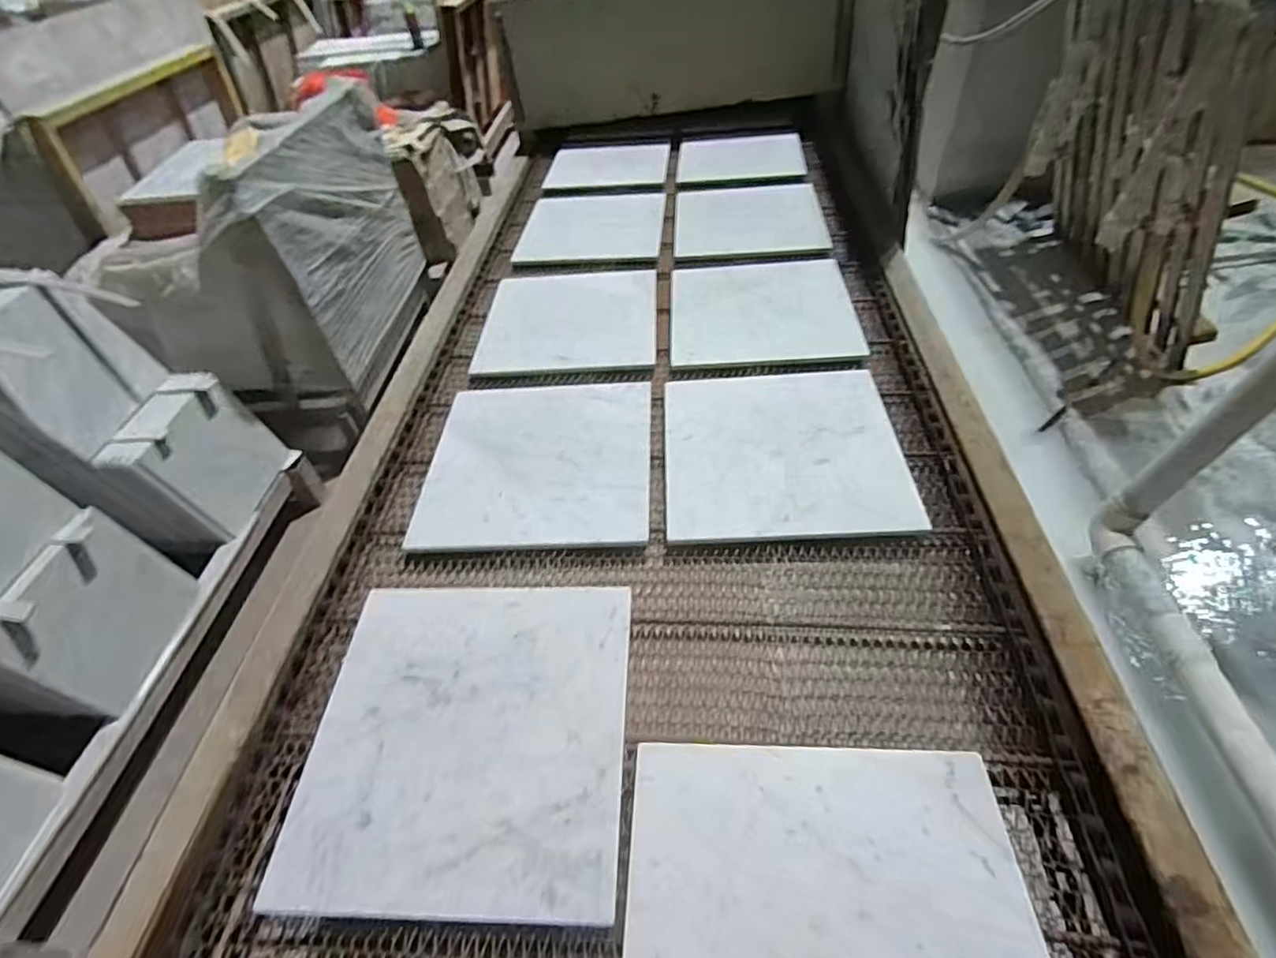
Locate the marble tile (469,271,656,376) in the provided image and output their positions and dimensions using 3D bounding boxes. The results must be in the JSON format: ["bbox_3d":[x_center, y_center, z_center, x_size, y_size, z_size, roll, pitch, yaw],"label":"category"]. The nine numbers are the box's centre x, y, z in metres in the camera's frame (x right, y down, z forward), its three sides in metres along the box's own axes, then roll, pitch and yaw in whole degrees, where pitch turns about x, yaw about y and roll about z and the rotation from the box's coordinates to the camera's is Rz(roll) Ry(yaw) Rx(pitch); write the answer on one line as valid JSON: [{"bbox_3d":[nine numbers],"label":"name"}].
[{"bbox_3d":[-0.121,-0.287,1.055,0.302,0.010,0.299,-2,46,6],"label":"marble tile"}]

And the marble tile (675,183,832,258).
[{"bbox_3d":[0.234,-0.557,1.280,0.300,0.010,0.318,0,46,7],"label":"marble tile"}]

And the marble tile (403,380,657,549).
[{"bbox_3d":[-0.136,-0.030,0.816,0.298,0.010,0.289,-3,46,5],"label":"marble tile"}]

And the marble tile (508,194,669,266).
[{"bbox_3d":[-0.093,-0.551,1.309,0.291,0.017,0.317,3,49,4],"label":"marble tile"}]

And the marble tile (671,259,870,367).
[{"bbox_3d":[0.209,-0.299,1.032,0.298,0.006,0.289,-2,46,6],"label":"marble tile"}]

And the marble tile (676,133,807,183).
[{"bbox_3d":[0.253,-0.802,1.499,0.300,0.016,0.254,1,47,8],"label":"marble tile"}]

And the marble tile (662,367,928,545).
[{"bbox_3d":[0.188,-0.044,0.794,0.300,0.012,0.288,-3,46,5],"label":"marble tile"}]

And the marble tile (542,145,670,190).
[{"bbox_3d":[-0.073,-0.795,1.521,0.296,0.012,0.216,0,53,2],"label":"marble tile"}]

